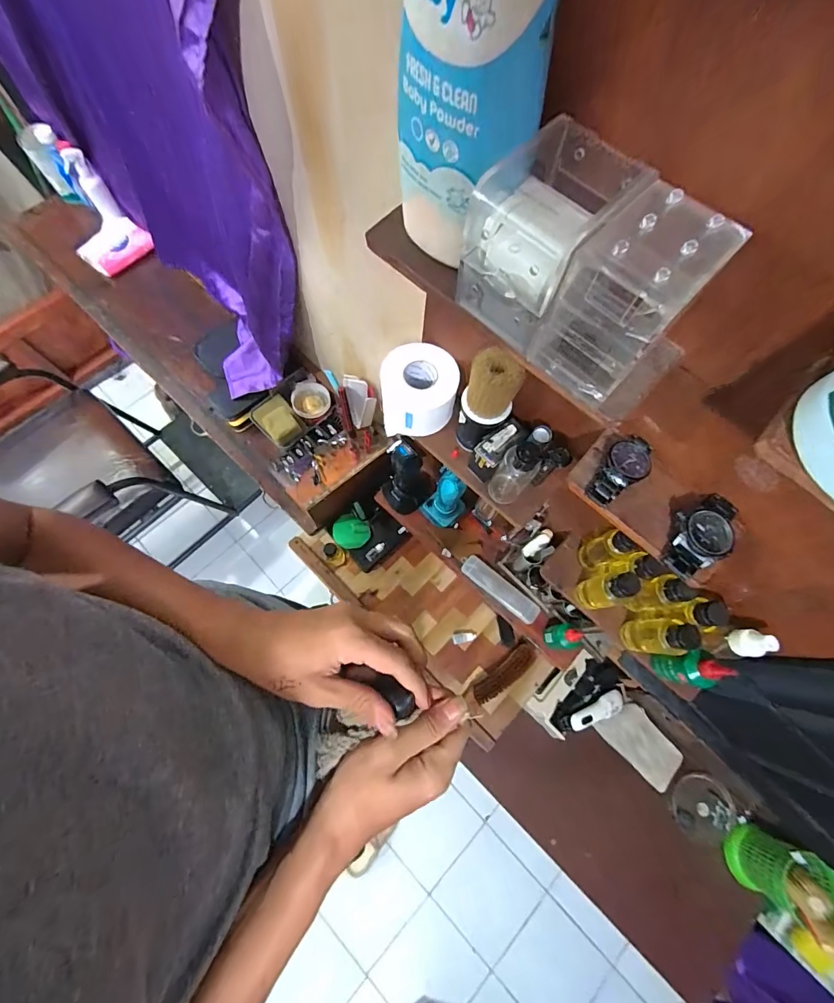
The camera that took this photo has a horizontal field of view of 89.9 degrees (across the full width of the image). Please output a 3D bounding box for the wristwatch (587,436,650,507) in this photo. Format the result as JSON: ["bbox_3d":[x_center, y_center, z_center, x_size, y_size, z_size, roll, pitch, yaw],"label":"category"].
[{"bbox_3d":[0.185,-0.031,0.373,0.075,0.016,0.036,-37,76,-13],"label":"wristwatch"}]

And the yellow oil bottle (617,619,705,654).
[{"bbox_3d":[0.285,0.161,0.499,0.032,0.119,0.038,2,71,-2],"label":"yellow oil bottle"}]

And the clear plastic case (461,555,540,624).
[{"bbox_3d":[0.151,0.160,0.768,0.163,0.017,0.042,39,74,10],"label":"clear plastic case"}]

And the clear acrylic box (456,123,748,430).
[{"bbox_3d":[0.105,-0.136,0.261,0.146,0.097,0.088,43,75,11],"label":"clear acrylic box"}]

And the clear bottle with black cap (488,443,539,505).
[{"bbox_3d":[0.111,-0.031,0.480,0.038,0.106,0.039,1,71,-2],"label":"clear bottle with black cap"}]

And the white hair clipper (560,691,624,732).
[{"bbox_3d":[0.396,0.470,0.934,0.165,0.033,0.049,-15,73,-20],"label":"white hair clipper"}]

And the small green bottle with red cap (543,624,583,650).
[{"bbox_3d":[0.244,0.230,0.707,0.034,0.089,0.040,-3,71,-3],"label":"small green bottle with red cap"}]

